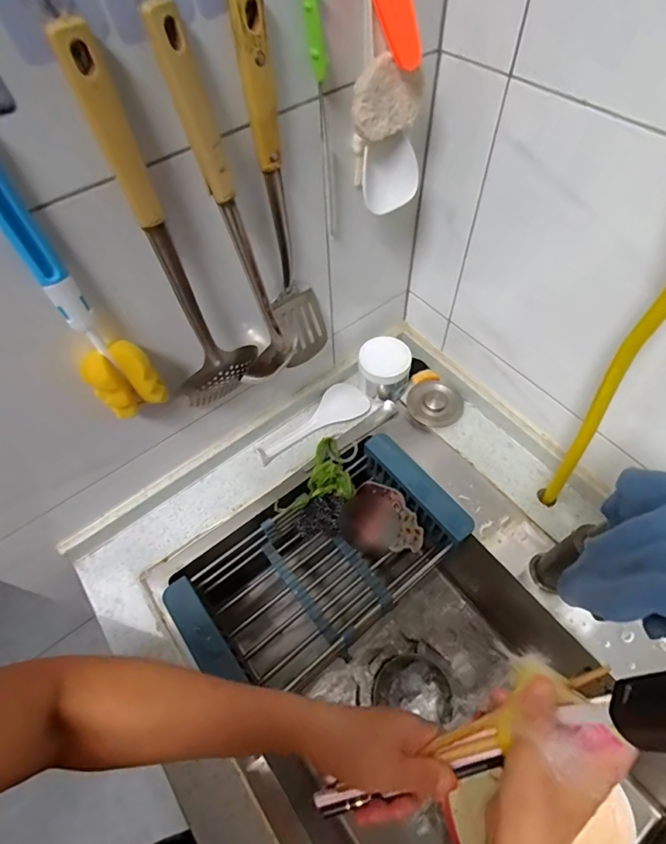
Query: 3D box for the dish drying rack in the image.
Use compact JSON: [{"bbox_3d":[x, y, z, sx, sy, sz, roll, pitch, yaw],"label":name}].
[{"bbox_3d":[-0.014,0.200,0.617,0.380,0.088,0.194,-34,62,-18],"label":"dish drying rack"}]

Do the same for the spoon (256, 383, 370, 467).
[{"bbox_3d":[-0.032,0.002,0.676,0.185,0.022,0.059,-32,61,-17],"label":"spoon"}]

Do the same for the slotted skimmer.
[{"bbox_3d":[-0.132,-0.121,0.383,0.053,0.334,0.080,19,60,14],"label":"slotted skimmer"}]

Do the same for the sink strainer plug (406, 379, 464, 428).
[{"bbox_3d":[0.160,-0.033,0.692,0.083,0.023,0.083,-1,57,2],"label":"sink strainer plug"}]

